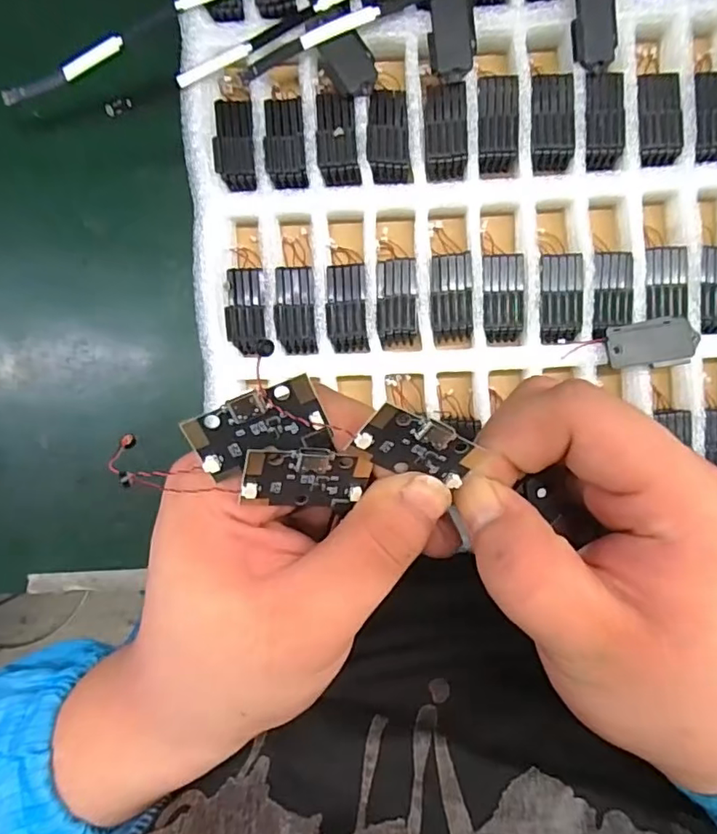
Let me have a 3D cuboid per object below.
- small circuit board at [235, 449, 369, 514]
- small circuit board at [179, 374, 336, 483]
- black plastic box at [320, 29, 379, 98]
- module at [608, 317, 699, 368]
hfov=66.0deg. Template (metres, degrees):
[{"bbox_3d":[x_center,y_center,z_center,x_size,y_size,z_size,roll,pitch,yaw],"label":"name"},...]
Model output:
[{"bbox_3d":[-0.014,0.018,0.155,0.035,0.004,0.022,6,125,-19],"label":"small circuit board"},{"bbox_3d":[-0.026,0.004,0.146,0.035,0.004,0.021,-18,115,0],"label":"small circuit board"},{"bbox_3d":[-0.003,-0.163,0.257,0.019,0.004,0.028,-31,91,2],"label":"black plastic box"},{"bbox_3d":[0.135,-0.033,0.255,0.040,0.011,0.021,-7,91,1],"label":"module"}]

